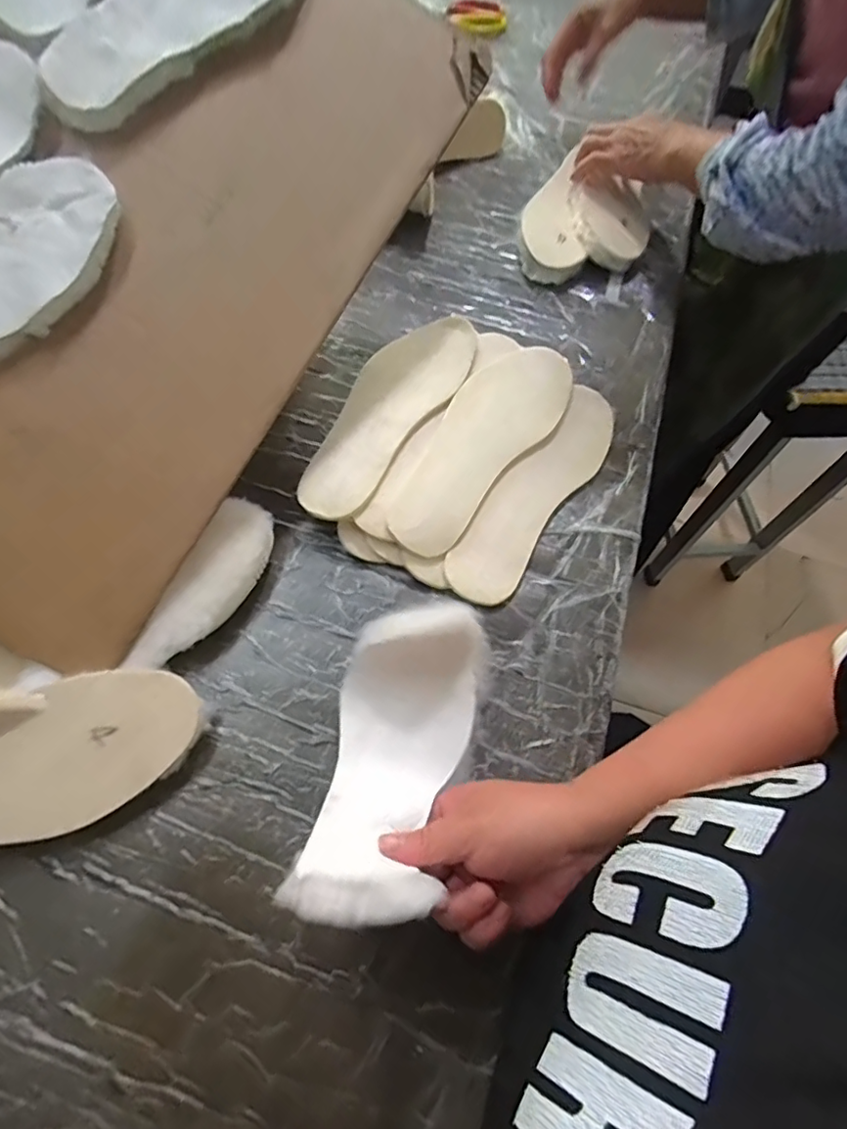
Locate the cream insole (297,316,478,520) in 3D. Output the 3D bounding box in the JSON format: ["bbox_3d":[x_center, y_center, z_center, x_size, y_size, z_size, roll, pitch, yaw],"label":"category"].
[{"bbox_3d":[-0.033,-0.143,0.525,0.081,0.019,0.247,28,63,14],"label":"cream insole"}]

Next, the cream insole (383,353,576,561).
[{"bbox_3d":[0.051,-0.114,0.519,0.085,0.010,0.251,36,66,11],"label":"cream insole"}]

